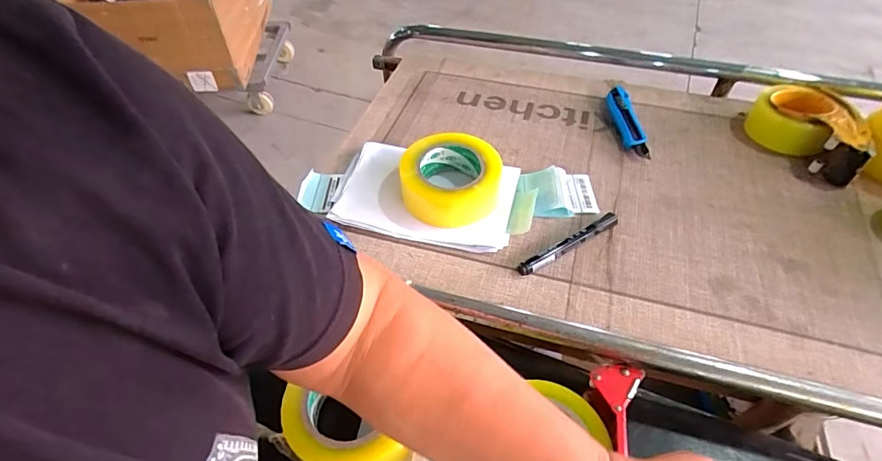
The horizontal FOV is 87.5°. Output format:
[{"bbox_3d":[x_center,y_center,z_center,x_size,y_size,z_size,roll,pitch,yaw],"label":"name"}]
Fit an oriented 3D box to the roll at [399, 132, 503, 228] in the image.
[{"bbox_3d":[0.012,-0.062,0.573,0.120,0.057,0.110,0,51,0],"label":"roll"}]

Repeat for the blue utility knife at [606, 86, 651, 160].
[{"bbox_3d":[0.271,-0.160,0.673,0.032,0.018,0.144,1,51,1],"label":"blue utility knife"}]

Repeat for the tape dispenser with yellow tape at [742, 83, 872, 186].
[{"bbox_3d":[0.501,-0.145,0.638,0.114,0.061,0.156,17,53,13],"label":"tape dispenser with yellow tape"}]

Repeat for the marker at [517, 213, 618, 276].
[{"bbox_3d":[0.148,0.015,0.530,0.141,0.015,0.014,-25,55,-19],"label":"marker"}]

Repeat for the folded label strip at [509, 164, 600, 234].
[{"bbox_3d":[0.140,-0.039,0.573,0.107,0.022,0.109,5,51,4],"label":"folded label strip"}]

